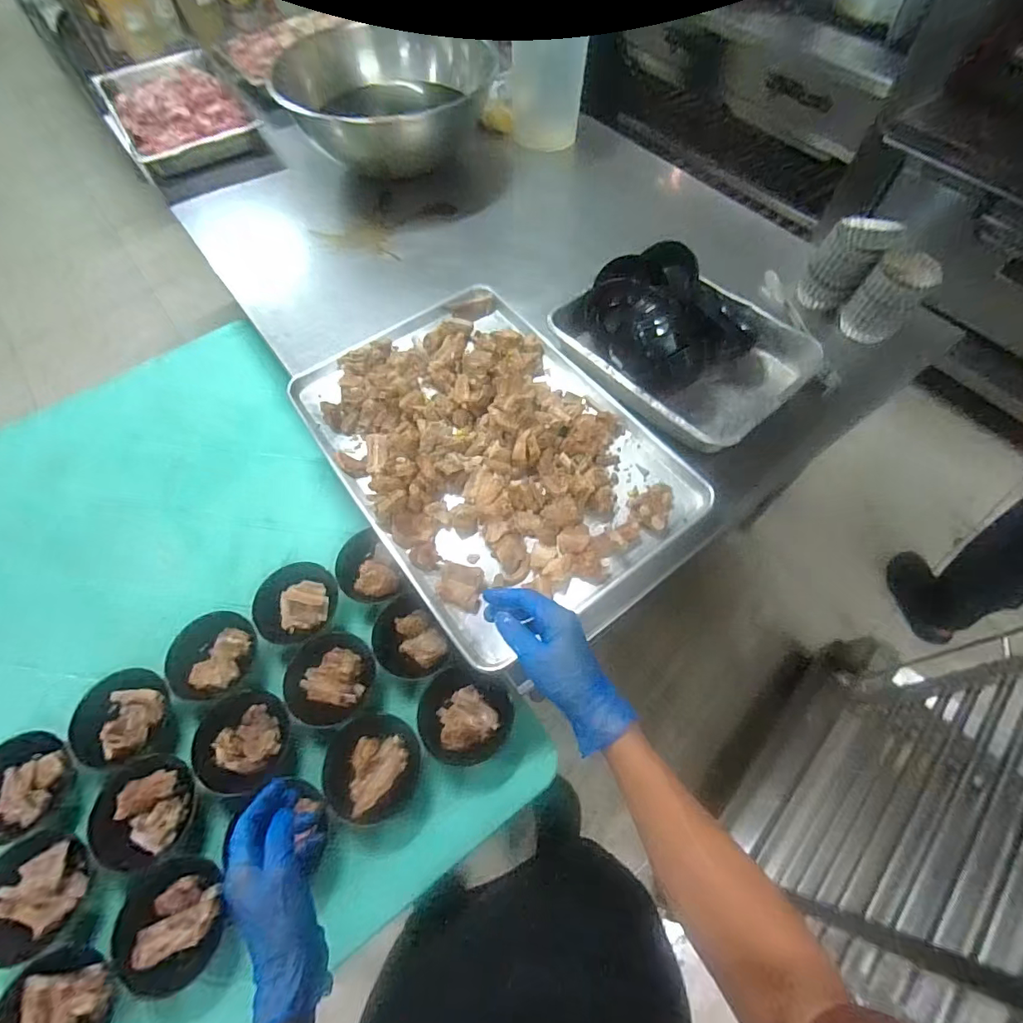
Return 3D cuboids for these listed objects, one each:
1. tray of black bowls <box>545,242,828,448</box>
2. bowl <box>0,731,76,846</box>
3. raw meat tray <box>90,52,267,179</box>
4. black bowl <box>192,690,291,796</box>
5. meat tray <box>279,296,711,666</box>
[{"bbox_3d":[0.310,-0.307,0.883,0.313,0.115,0.400,-37,68,-17],"label":"tray of black bowls"},{"bbox_3d":[-0.705,0.394,0.700,0.132,0.034,0.133,0,62,0],"label":"bowl"},{"bbox_3d":[-0.925,-1.126,1.368,0.323,0.089,0.532,-32,67,-15],"label":"raw meat tray"},{"bbox_3d":[-0.410,0.345,0.746,0.136,0.037,0.134,0,62,0],"label":"black bowl"},{"bbox_3d":[-0.042,-0.114,0.852,0.465,0.078,0.680,-33,67,-15],"label":"meat tray"}]

